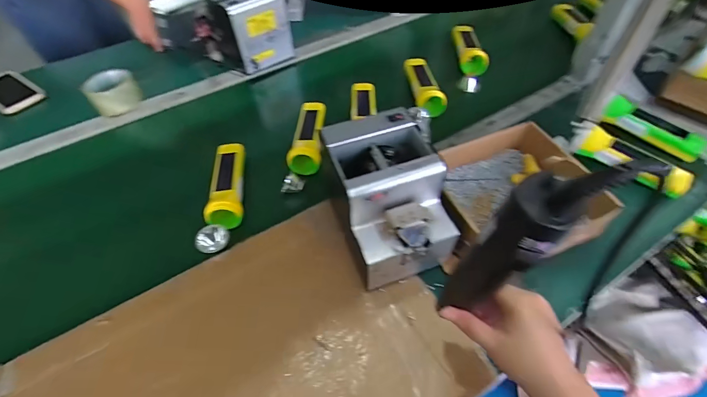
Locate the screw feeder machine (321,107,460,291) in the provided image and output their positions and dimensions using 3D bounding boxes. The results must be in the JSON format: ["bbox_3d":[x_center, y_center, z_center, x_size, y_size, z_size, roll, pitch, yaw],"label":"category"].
[{"bbox_3d":[0.051,0.003,0.486,0.141,0.151,0.180,-13,53,-8],"label":"screw feeder machine"}]

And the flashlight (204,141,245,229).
[{"bbox_3d":[-0.205,-0.029,0.591,0.051,0.048,0.168,-7,52,-3],"label":"flashlight"}]

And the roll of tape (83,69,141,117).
[{"bbox_3d":[-0.505,-0.225,0.761,0.094,0.055,0.094,-1,52,1],"label":"roll of tape"}]

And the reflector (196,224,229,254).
[{"bbox_3d":[-0.208,0.059,0.534,0.043,0.043,0.012,-52,27,13],"label":"reflector"}]

